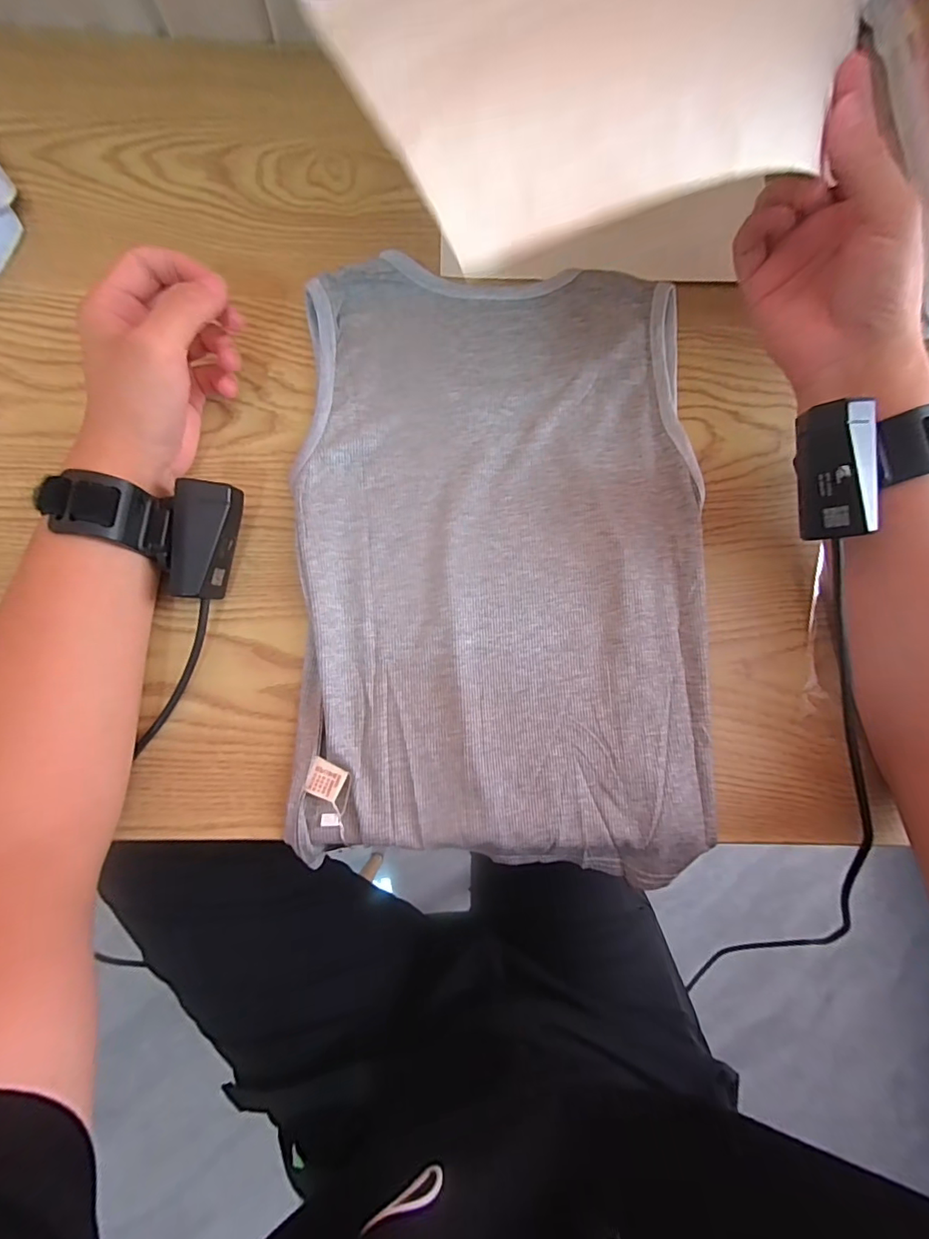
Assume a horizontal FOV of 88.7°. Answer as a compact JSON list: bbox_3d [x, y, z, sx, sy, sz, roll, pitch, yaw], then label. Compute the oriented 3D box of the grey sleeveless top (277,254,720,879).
[{"bbox_3d":[0.026,-0.046,0.313,0.256,0.016,0.397,1,81,-2],"label":"grey sleeveless top"}]

